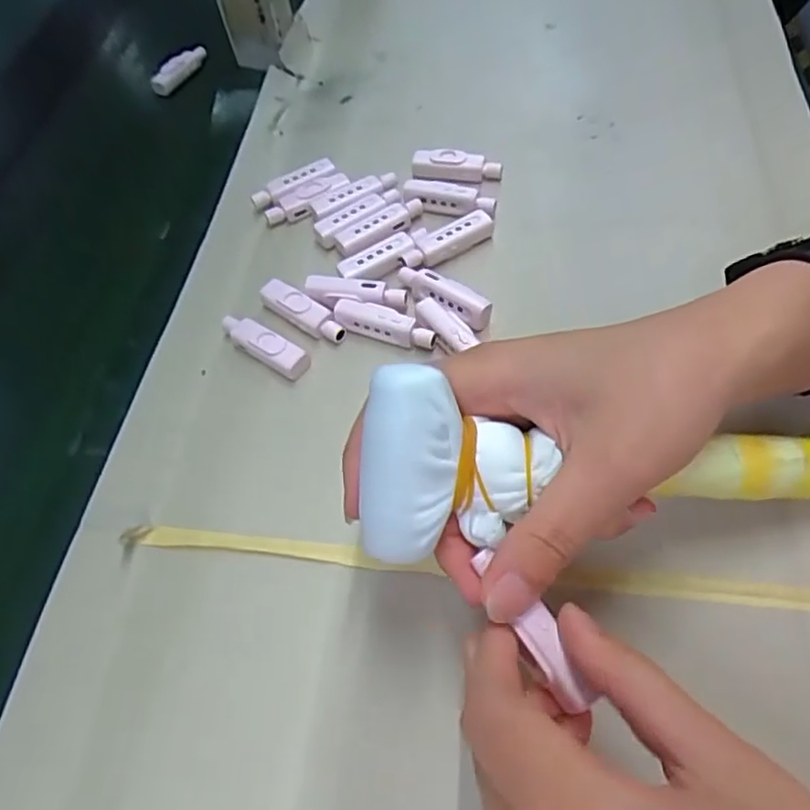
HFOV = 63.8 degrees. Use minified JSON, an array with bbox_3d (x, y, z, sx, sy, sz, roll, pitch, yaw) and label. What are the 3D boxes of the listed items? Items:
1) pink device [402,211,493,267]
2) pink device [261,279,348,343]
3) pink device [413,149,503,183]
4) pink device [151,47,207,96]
[{"bbox_3d":[0.024,-0.096,0.370,0.054,0.008,0.015,-27,57,-9],"label":"pink device"},{"bbox_3d":[-0.056,-0.052,0.360,0.057,0.011,0.017,30,66,25],"label":"pink device"},{"bbox_3d":[0.032,-0.149,0.408,0.056,0.014,0.011,7,58,13],"label":"pink device"},{"bbox_3d":[-0.186,-0.275,0.533,0.021,0.012,0.053,28,63,22],"label":"pink device"}]

